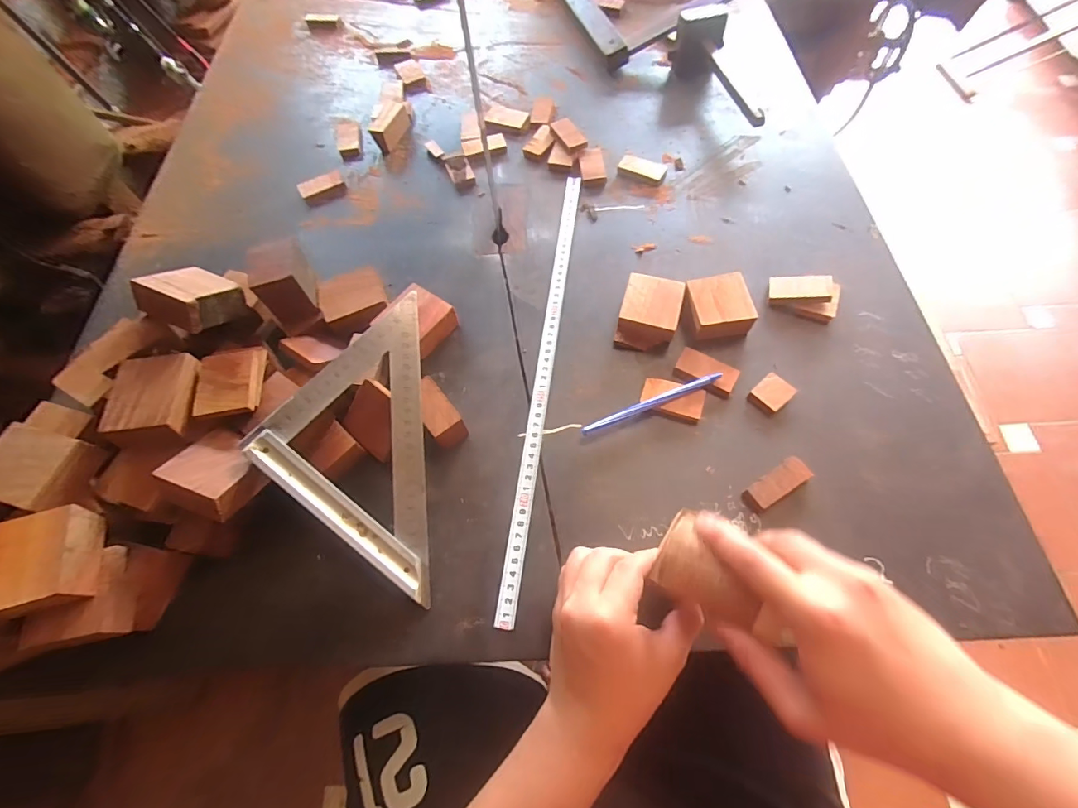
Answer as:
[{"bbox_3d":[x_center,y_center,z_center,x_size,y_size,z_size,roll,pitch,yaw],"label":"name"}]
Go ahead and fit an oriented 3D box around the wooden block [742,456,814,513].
[{"bbox_3d":[0.197,0.067,0.380,0.056,0.011,0.024,-32,67,-13],"label":"wooden block"}]

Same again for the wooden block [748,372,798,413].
[{"bbox_3d":[0.212,-0.010,0.418,0.031,0.011,0.028,-39,68,-16],"label":"wooden block"}]

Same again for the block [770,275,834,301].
[{"bbox_3d":[0.258,-0.115,0.455,0.055,0.010,0.027,5,63,21],"label":"block"}]

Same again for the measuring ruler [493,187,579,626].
[{"bbox_3d":[0.008,-0.047,0.453,0.018,0.004,0.481,8,65,1],"label":"measuring ruler"}]

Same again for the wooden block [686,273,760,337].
[{"bbox_3d":[0.173,-0.093,0.451,0.058,0.029,0.059,-8,63,-2],"label":"wooden block"}]

